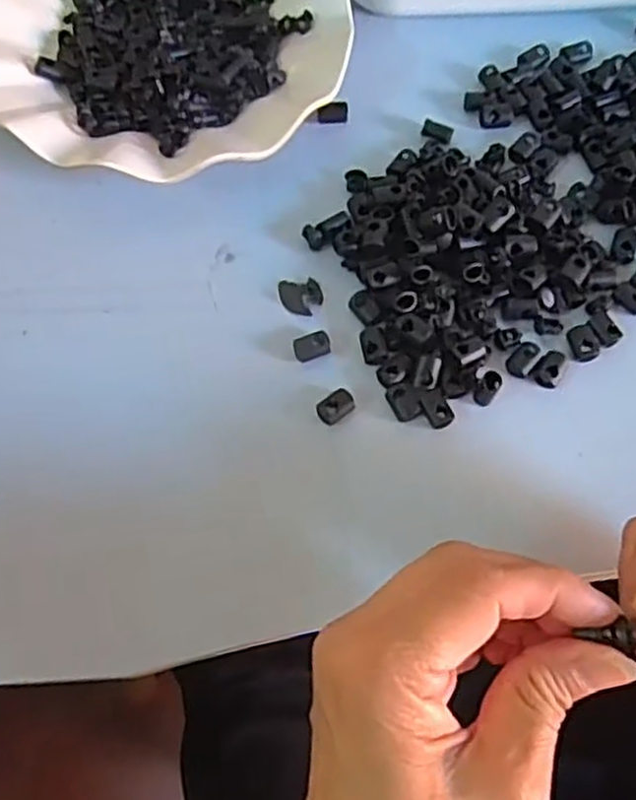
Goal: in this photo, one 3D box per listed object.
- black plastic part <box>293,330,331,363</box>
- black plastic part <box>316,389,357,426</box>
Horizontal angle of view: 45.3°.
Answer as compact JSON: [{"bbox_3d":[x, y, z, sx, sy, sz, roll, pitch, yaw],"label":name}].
[{"bbox_3d":[-0.003,-0.024,0.325,0.015,0.005,0.011,-22,69,-7],"label":"black plastic part"},{"bbox_3d":[0.007,0.003,0.315,0.015,0.005,0.010,-34,71,-11],"label":"black plastic part"}]

